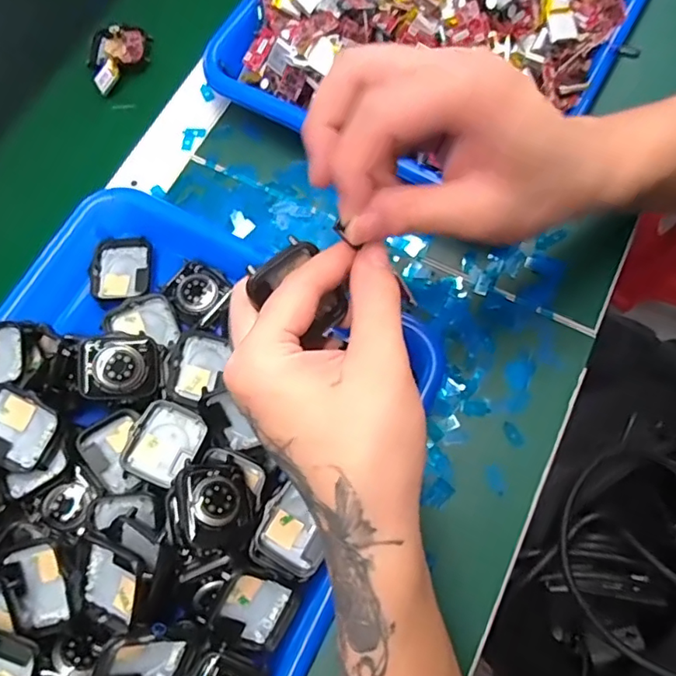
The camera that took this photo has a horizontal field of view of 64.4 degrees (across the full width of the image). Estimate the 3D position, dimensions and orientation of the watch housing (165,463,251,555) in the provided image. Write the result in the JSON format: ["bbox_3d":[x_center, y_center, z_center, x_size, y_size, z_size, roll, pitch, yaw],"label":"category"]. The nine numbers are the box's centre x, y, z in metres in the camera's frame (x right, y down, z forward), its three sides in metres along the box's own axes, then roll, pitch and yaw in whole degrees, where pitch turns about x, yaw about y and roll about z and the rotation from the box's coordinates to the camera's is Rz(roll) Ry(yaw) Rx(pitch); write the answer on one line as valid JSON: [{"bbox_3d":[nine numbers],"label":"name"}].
[{"bbox_3d":[-0.067,0.087,0.274,0.040,0.014,0.044,-4,72,0],"label":"watch housing"}]

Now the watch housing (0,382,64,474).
[{"bbox_3d":[-0.171,0.047,0.284,0.045,0.016,0.038,22,74,8],"label":"watch housing"}]

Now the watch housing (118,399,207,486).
[{"bbox_3d":[-0.097,0.058,0.298,0.034,0.013,0.042,24,74,8],"label":"watch housing"}]

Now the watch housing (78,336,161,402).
[{"bbox_3d":[-0.126,0.017,0.304,0.037,0.011,0.038,4,74,-18],"label":"watch housing"}]

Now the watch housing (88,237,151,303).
[{"bbox_3d":[-0.140,-0.044,0.346,0.035,0.007,0.042,-4,72,0],"label":"watch housing"}]

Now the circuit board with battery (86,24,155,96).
[{"bbox_3d":[-0.167,-0.217,0.413,0.049,0.014,0.059,-15,73,-4],"label":"circuit board with battery"}]

